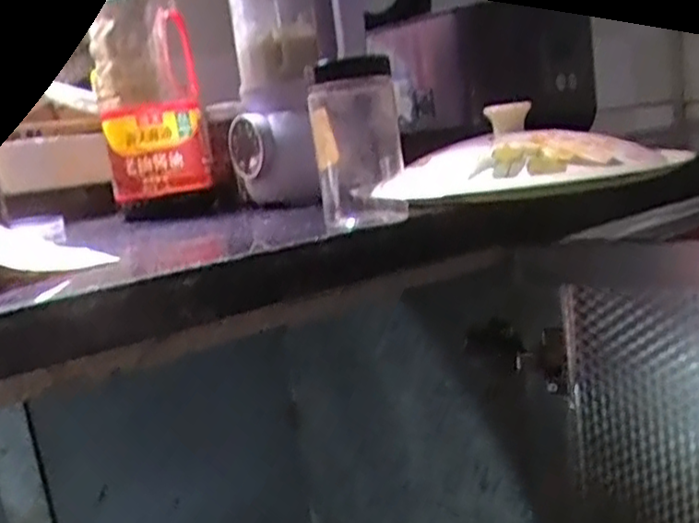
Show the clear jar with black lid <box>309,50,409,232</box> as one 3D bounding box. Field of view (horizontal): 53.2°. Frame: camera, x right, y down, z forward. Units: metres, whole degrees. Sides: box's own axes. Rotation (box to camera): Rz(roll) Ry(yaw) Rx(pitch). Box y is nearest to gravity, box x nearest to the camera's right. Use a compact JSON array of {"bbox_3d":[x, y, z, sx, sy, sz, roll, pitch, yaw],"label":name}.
[{"bbox_3d":[0.004,-0.083,0.488,0.056,0.112,0.048,-8,10,-4],"label":"clear jar with black lid"}]

